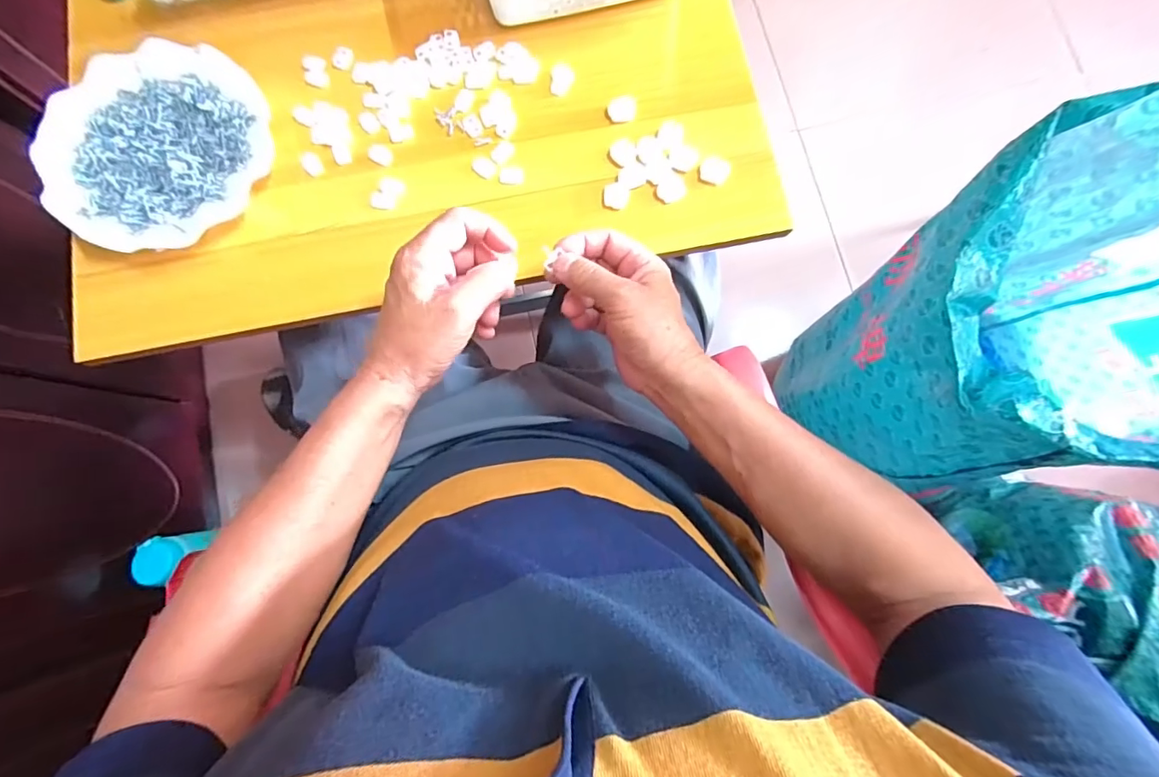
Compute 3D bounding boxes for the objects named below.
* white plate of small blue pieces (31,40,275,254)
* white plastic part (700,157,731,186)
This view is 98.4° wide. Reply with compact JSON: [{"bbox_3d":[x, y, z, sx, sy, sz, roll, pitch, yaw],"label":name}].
[{"bbox_3d":[-0.355,-0.205,0.422,0.171,0.023,0.179,0,80,0],"label":"white plate of small blue pieces"},{"bbox_3d":[0.114,-0.182,0.418,0.024,0.007,0.020,17,80,3],"label":"white plastic part"}]

